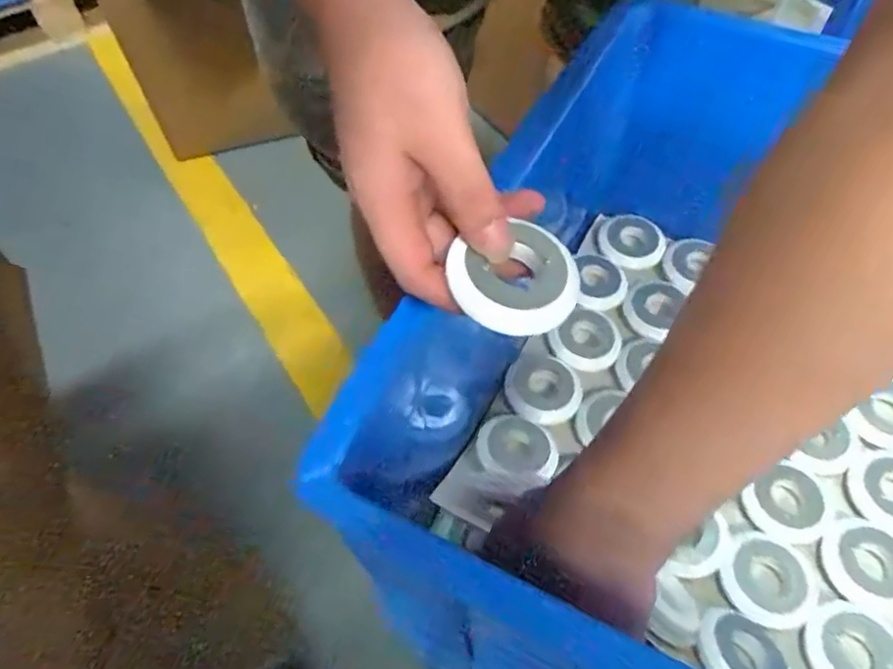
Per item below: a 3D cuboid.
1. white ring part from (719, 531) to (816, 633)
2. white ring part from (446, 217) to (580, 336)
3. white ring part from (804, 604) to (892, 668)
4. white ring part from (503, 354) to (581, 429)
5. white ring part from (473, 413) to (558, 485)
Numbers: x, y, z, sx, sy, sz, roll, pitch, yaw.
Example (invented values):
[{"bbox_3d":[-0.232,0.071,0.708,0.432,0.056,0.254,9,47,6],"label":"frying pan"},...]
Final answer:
[{"bbox_3d":[0.206,0.156,0.387,0.053,0.011,0.055,-1,56,1],"label":"white ring part"},{"bbox_3d":[0.030,-0.021,0.260,0.049,0.013,0.046,-19,82,-6],"label":"white ring part"},{"bbox_3d":[0.245,0.191,0.359,0.057,0.016,0.055,-1,56,1],"label":"white ring part"},{"bbox_3d":[0.072,0.040,0.459,0.053,0.009,0.058,-1,56,1],"label":"white ring part"},{"bbox_3d":[0.050,0.080,0.426,0.056,0.009,0.049,21,59,15],"label":"white ring part"}]

